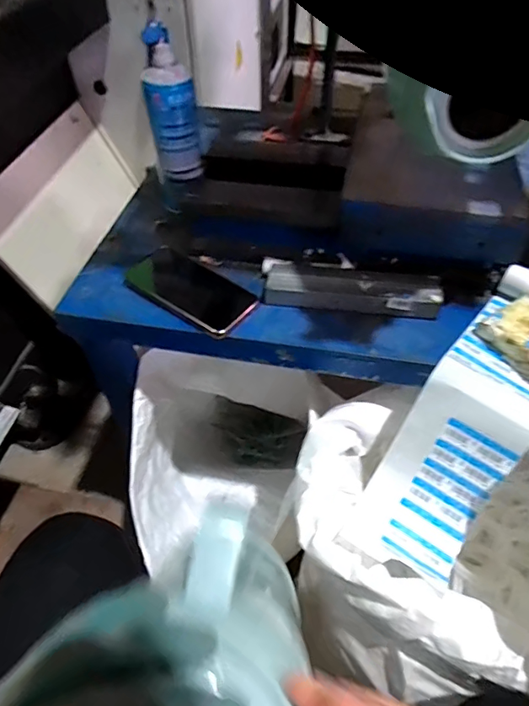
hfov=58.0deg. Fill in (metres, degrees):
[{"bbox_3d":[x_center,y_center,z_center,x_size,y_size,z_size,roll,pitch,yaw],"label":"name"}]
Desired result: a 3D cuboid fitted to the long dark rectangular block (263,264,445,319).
[{"bbox_3d":[0.104,-0.076,0.571,0.201,0.025,0.059,7,51,7],"label":"long dark rectangular block"}]

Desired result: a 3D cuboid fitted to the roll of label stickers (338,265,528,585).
[{"bbox_3d":[0.227,0.063,0.508,0.119,0.077,0.370,34,85,26],"label":"roll of label stickers"}]

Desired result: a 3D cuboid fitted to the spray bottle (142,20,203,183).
[{"bbox_3d":[-0.119,-0.309,0.627,0.061,0.151,0.047,-5,50,-2],"label":"spray bottle"}]

